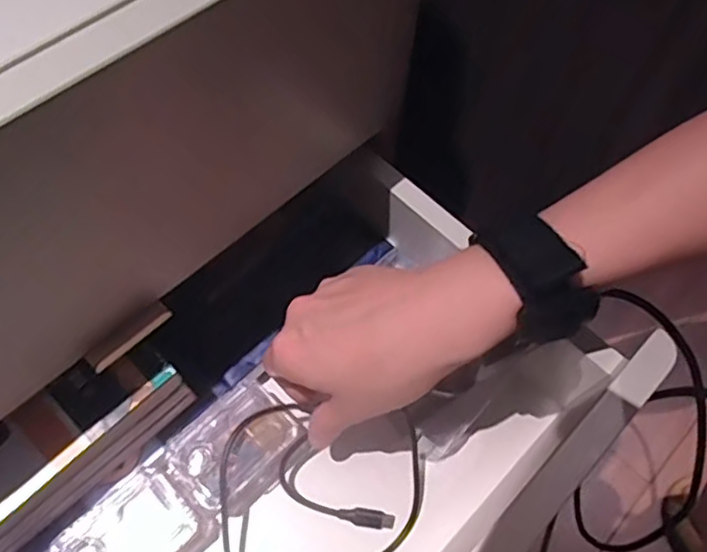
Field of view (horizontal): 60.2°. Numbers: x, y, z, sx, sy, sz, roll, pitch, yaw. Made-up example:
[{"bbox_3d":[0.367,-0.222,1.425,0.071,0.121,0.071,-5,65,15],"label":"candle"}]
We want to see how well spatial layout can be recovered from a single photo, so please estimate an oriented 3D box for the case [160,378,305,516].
[{"bbox_3d":[-0.069,0.098,0.364,0.052,0.027,0.064,42,69,17],"label":"case"}]

